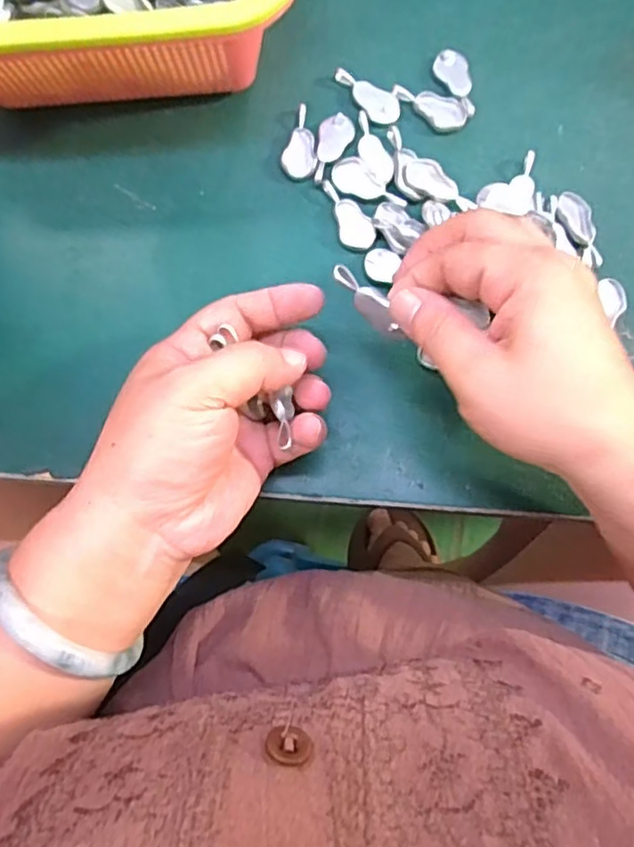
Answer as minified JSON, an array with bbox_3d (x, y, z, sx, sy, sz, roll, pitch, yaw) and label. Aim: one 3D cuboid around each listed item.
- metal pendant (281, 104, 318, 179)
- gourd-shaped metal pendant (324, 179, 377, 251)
[{"bbox_3d":[-0.009,-0.149,0.336,0.018,0.004,0.041,0,78,2],"label":"metal pendant"},{"bbox_3d":[0.017,-0.109,0.324,0.017,0.004,0.041,-19,78,-3],"label":"gourd-shaped metal pendant"}]

